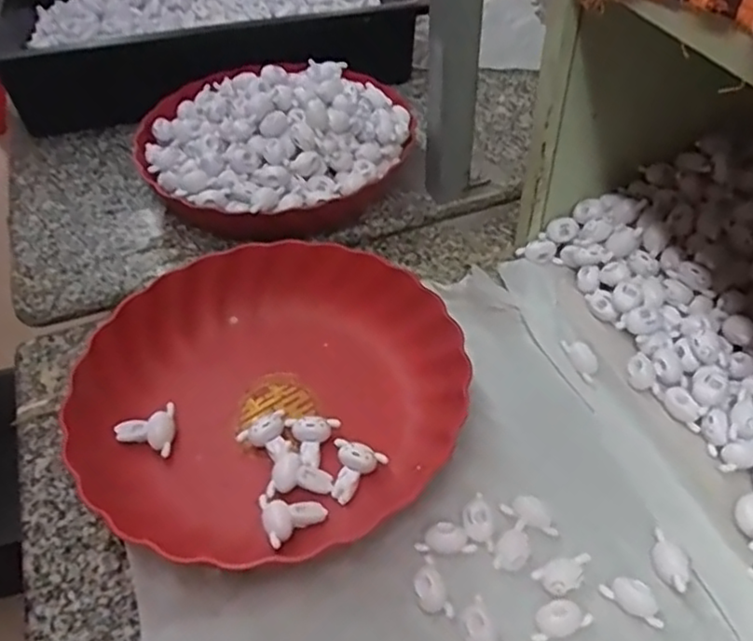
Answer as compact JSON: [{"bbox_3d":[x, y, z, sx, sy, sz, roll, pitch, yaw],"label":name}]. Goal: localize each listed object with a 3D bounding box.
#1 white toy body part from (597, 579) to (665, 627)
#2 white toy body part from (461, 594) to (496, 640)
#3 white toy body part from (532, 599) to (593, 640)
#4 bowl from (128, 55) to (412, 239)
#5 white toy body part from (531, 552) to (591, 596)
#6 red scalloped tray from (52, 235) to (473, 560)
[{"bbox_3d":[0.137,0.147,0.353,0.015,0.010,0.033,-36,55,-27],"label":"white toy body part"},{"bbox_3d":[0.052,0.159,0.345,0.015,0.014,0.032,-12,47,-9],"label":"white toy body part"},{"bbox_3d":[0.095,0.155,0.347,0.032,0.013,0.016,-18,49,-14],"label":"white toy body part"},{"bbox_3d":[-0.090,-0.170,0.603,0.230,0.097,0.220,-1,47,1],"label":"bowl"},{"bbox_3d":[0.102,0.137,0.364,0.030,0.009,0.018,-24,50,-19],"label":"white toy body part"},{"bbox_3d":[-0.070,0.041,0.443,0.241,0.049,0.221,-27,52,-22],"label":"red scalloped tray"}]

